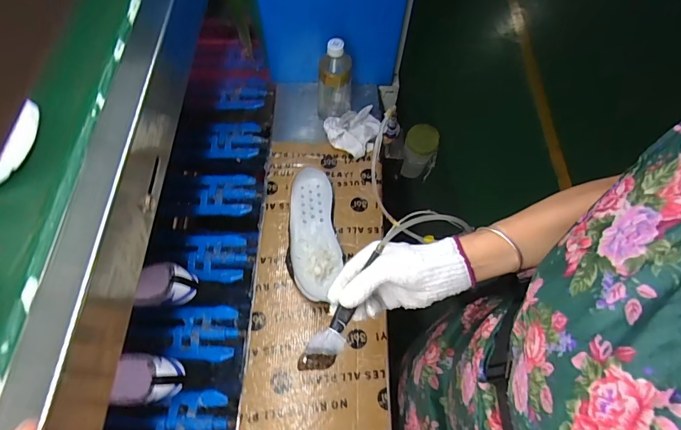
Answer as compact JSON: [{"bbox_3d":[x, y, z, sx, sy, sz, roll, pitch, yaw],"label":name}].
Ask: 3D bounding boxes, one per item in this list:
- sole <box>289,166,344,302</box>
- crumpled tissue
[{"bbox_3d":[-0.049,0.030,0.718,0.093,0.036,0.262,-6,63,-5],"label":"sole"},{"bbox_3d":[0.029,-0.182,0.823,0.099,0.047,0.116,27,65,11],"label":"crumpled tissue"}]

